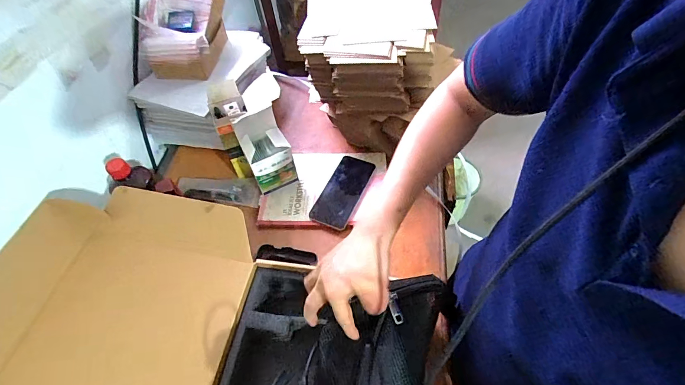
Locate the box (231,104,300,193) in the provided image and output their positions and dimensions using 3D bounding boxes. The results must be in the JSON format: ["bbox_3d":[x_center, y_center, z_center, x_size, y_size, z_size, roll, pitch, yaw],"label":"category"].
[{"bbox_3d":[-0.144,-0.076,0.679,0.083,0.166,0.076,-24,56,-11],"label":"box"}]

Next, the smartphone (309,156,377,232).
[{"bbox_3d":[0.004,-0.004,0.697,0.078,0.013,0.167,23,59,13],"label":"smartphone"}]

